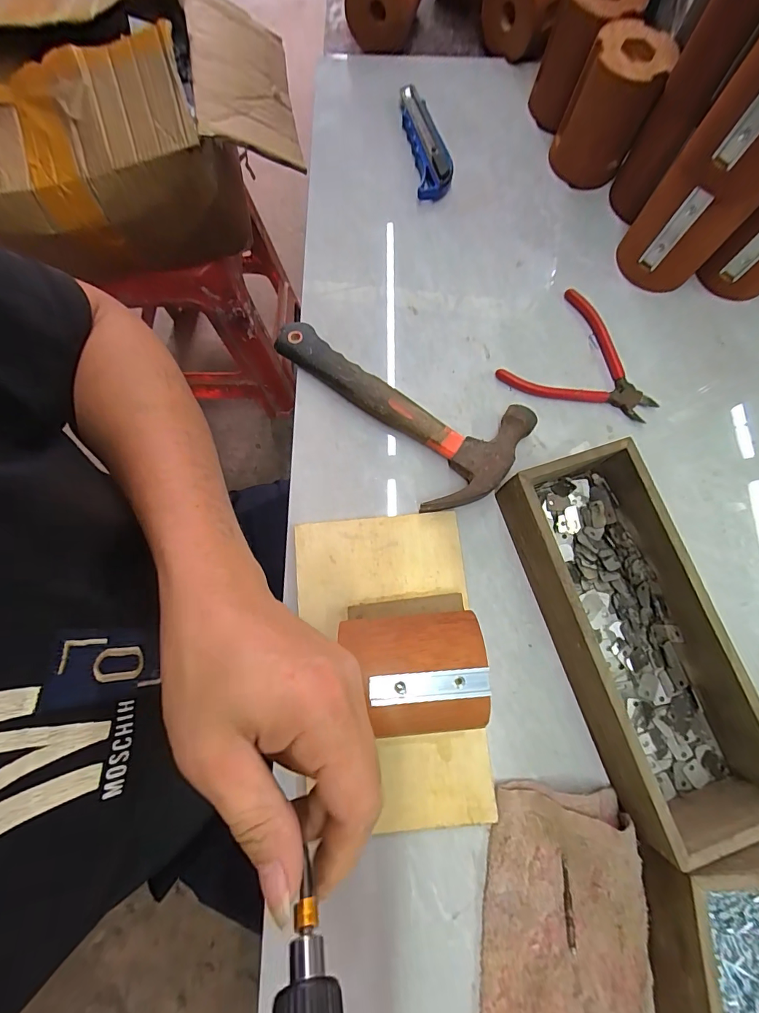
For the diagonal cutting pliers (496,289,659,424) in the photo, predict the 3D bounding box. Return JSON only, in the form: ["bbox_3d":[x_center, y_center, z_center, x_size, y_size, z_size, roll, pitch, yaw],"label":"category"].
[{"bbox_3d":[0.203,-0.131,0.403,0.132,0.020,0.118,39,80,8],"label":"diagonal cutting pliers"}]

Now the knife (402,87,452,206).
[{"bbox_3d":[0.051,-0.394,0.453,0.041,0.015,0.144,-8,78,-2],"label":"knife"}]

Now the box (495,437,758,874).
[{"bbox_3d":[0.195,0.098,0.333,0.116,0.064,0.282,-19,78,-5],"label":"box"}]

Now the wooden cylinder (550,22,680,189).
[{"bbox_3d":[0.228,-0.398,0.425,0.074,0.102,0.063,21,78,4],"label":"wooden cylinder"}]

